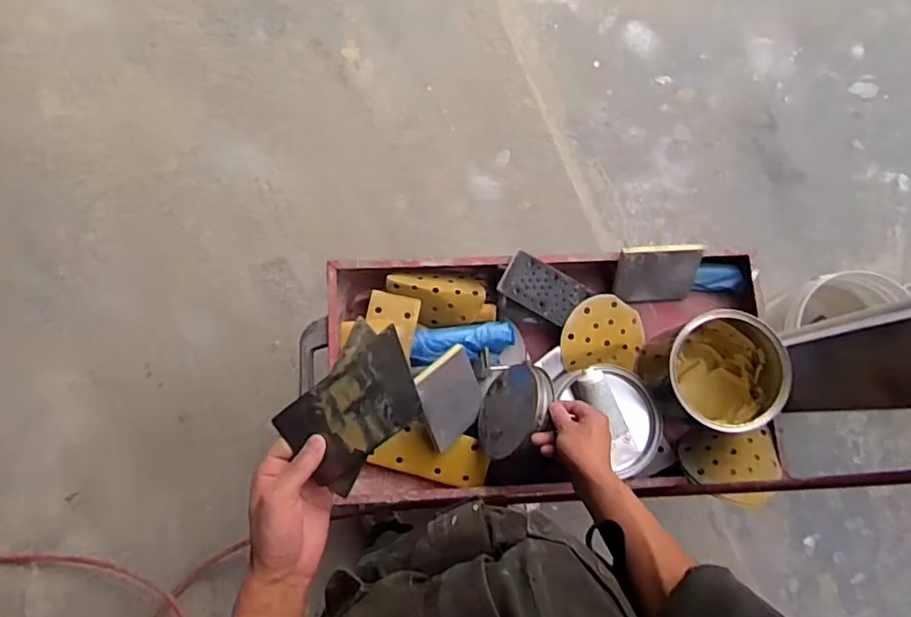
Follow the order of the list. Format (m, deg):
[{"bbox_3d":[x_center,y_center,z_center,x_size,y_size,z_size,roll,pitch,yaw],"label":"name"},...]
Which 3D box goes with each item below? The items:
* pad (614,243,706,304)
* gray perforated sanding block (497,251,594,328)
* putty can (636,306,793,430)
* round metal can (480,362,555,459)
[{"bbox_3d":[0.303,-0.056,0.862,0.118,0.024,0.097,3,125,1],"label":"pad"},{"bbox_3d":[0.131,-0.026,0.834,0.132,0.012,0.071,27,81,-11],"label":"gray perforated sanding block"},{"bbox_3d":[0.357,0.092,0.809,0.153,0.155,0.150,0,78,-1],"label":"putty can"},{"bbox_3d":[0.080,0.127,0.781,0.037,0.135,0.144,34,49,-23],"label":"round metal can"}]

